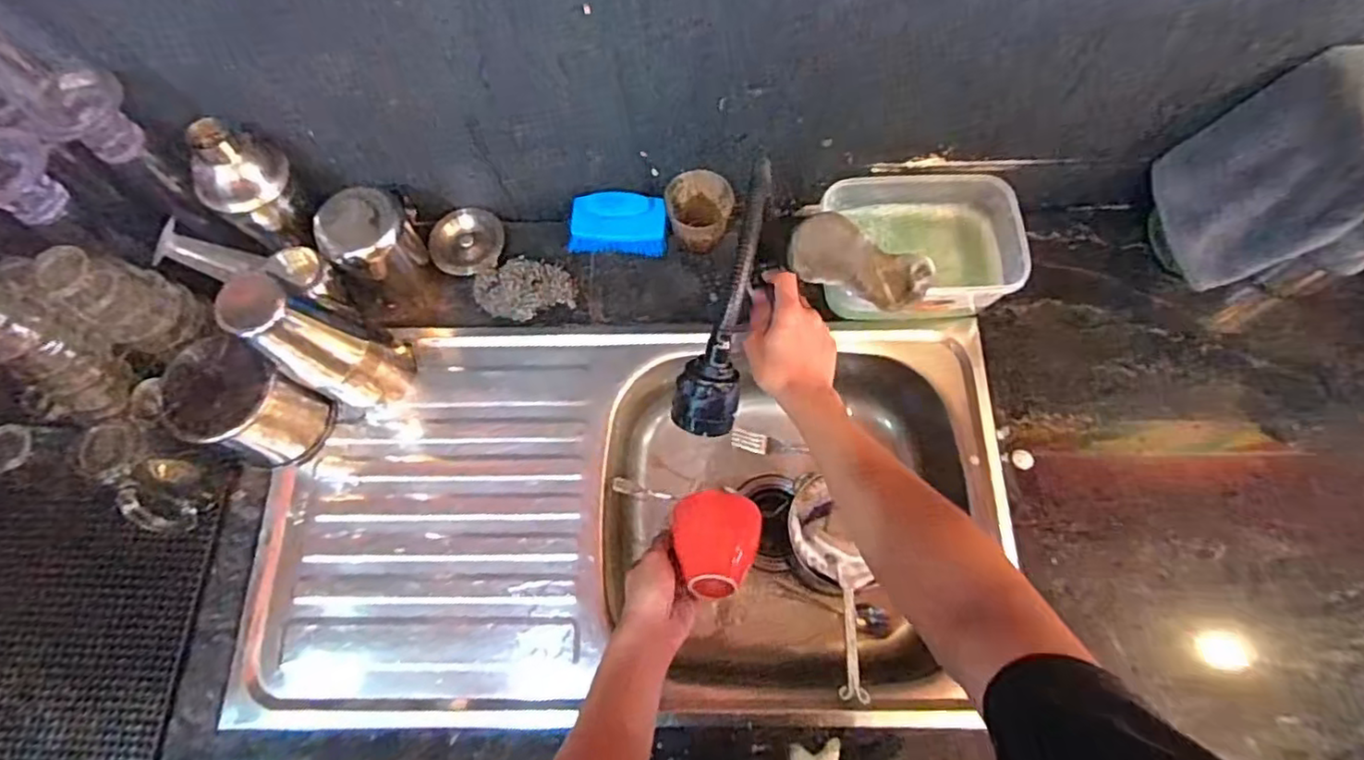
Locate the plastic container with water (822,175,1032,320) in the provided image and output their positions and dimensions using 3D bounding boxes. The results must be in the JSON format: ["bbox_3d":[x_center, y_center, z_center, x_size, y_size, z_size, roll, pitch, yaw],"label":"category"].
[{"bbox_3d":[0.252,-0.144,0.710,0.189,0.095,0.154,-9,71,-1],"label":"plastic container with water"}]

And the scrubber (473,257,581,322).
[{"bbox_3d":[-0.174,-0.097,0.732,0.103,0.058,0.064,-13,71,-3],"label":"scrubber"}]

